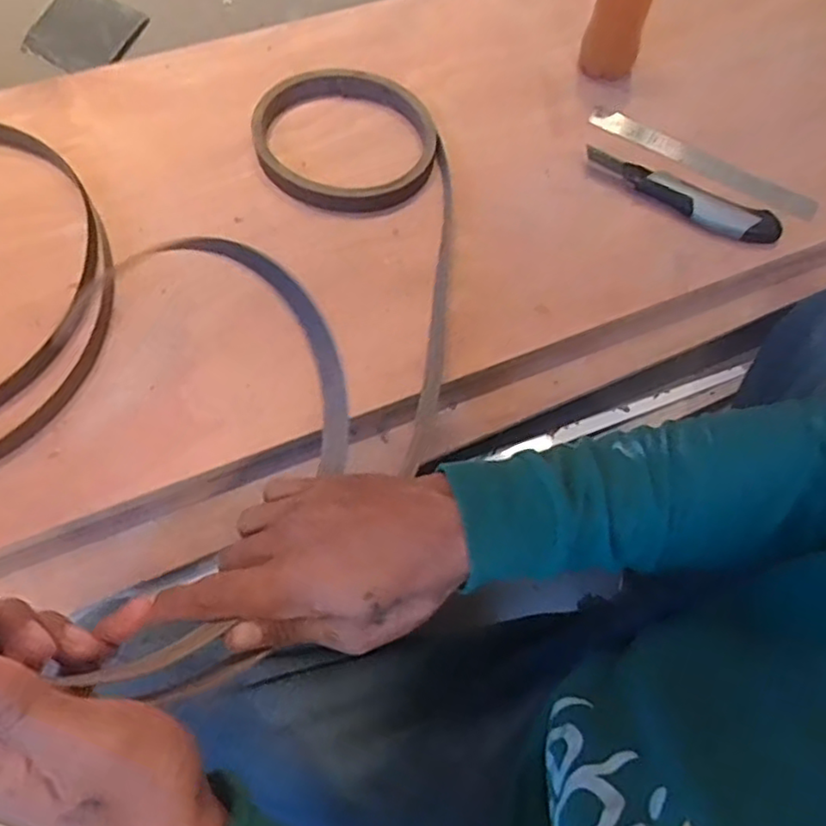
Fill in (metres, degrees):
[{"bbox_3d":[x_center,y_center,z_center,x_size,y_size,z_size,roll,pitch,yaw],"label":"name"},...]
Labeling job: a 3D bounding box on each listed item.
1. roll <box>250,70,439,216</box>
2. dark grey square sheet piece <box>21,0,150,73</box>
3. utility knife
[{"bbox_3d":[-0.066,-0.273,0.645,0.178,0.030,0.161,16,69,3],"label":"roll"},{"bbox_3d":[-0.362,-0.421,0.728,0.097,0.013,0.105,33,83,0],"label":"dark grey square sheet piece"},{"bbox_3d":[0.253,-0.206,0.625,0.190,0.017,0.036,28,70,8],"label":"utility knife"}]

